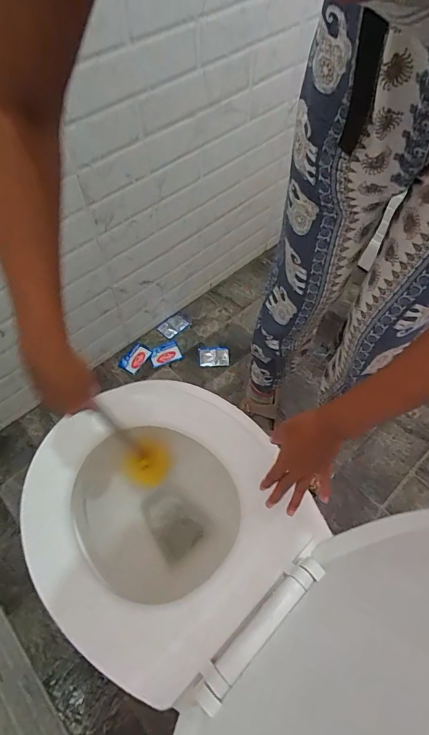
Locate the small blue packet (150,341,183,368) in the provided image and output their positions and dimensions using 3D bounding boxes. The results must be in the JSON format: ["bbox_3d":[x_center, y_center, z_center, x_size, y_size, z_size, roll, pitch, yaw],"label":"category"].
[{"bbox_3d":[-0.148,-0.040,1.164,0.091,0.007,0.067,-22,61,-12],"label":"small blue packet"}]

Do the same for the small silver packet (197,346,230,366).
[{"bbox_3d":[-0.003,-0.034,1.172,0.091,0.005,0.067,-3,59,-1],"label":"small silver packet"}]

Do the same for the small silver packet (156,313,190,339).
[{"bbox_3d":[-0.126,-0.130,1.213,0.091,0.010,0.054,-39,66,-21],"label":"small silver packet"}]

